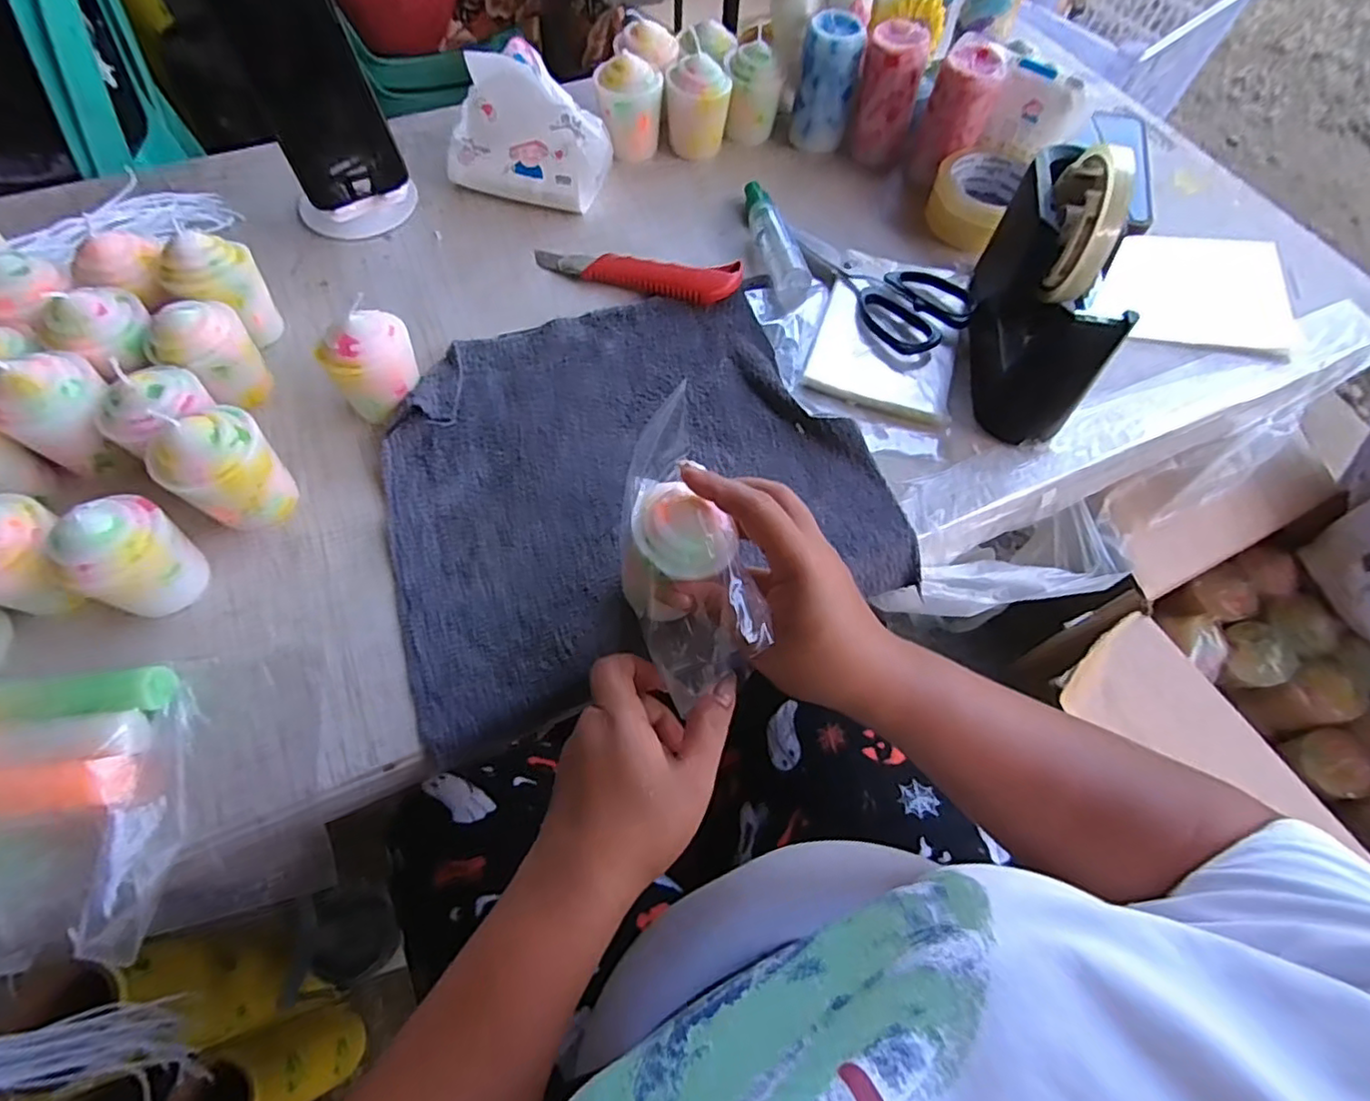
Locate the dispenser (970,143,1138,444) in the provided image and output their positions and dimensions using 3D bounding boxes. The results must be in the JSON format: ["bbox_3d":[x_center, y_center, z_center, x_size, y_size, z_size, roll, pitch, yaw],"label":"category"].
[{"bbox_3d":[0.249,-0.180,0.431,0.059,0.133,0.176,7,63,1],"label":"dispenser"}]

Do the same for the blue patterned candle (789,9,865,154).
[{"bbox_3d":[0.127,-0.415,0.578,0.049,0.106,0.043,7,63,1],"label":"blue patterned candle"}]

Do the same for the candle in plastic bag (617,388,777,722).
[{"bbox_3d":[-0.001,-0.002,0.321,0.057,0.050,0.136,-11,80,-8],"label":"candle in plastic bag"}]

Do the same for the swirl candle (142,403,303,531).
[{"bbox_3d":[-0.268,-0.045,0.378,0.046,0.076,0.057,39,68,16],"label":"swirl candle"}]

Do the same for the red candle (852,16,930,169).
[{"bbox_3d":[0.178,-0.402,0.563,0.048,0.092,0.048,9,63,1],"label":"red candle"}]

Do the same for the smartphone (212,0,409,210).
[{"bbox_3d":[-0.260,-0.331,0.437,0.073,0.159,0.013,-26,41,-15],"label":"smartphone"}]

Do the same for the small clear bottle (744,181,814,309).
[{"bbox_3d":[0.073,-0.260,0.529,0.030,0.024,0.140,-11,64,-8],"label":"small clear bottle"}]

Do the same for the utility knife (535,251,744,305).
[{"bbox_3d":[-0.040,-0.224,0.508,0.168,0.017,0.033,12,63,3],"label":"utility knife"}]

